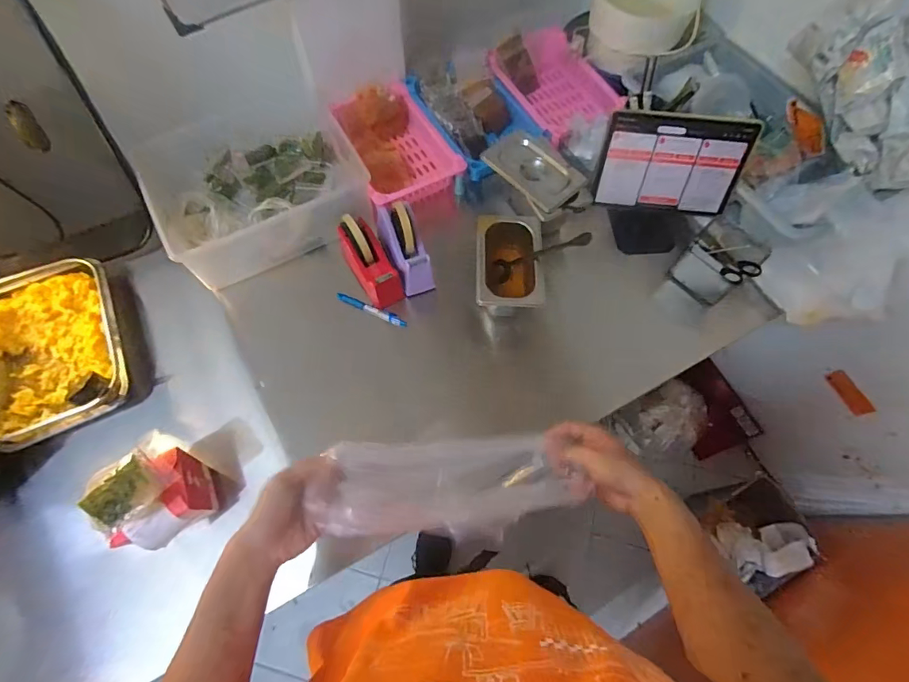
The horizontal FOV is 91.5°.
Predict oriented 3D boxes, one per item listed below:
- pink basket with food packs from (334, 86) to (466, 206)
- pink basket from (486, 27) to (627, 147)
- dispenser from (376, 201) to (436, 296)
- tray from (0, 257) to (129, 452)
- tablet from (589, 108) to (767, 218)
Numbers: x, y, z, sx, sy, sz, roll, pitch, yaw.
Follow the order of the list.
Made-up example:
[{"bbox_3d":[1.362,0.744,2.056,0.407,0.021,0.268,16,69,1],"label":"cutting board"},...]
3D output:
[{"bbox_3d":[-0.119,-0.404,0.929,0.190,0.082,0.288,-22,69,-10],"label":"pink basket with food packs"},{"bbox_3d":[0.219,-0.566,0.978,0.195,0.054,0.304,-27,70,-11],"label":"pink basket"},{"bbox_3d":[-0.090,-0.174,0.793,0.057,0.074,0.174,-23,85,-10],"label":"dispenser"},{"bbox_3d":[-0.665,0.013,0.742,0.214,0.093,0.317,-22,69,-9],"label":"tray"},{"bbox_3d":[0.383,-0.310,0.779,0.237,0.165,0.011,6,40,6],"label":"tablet"}]

